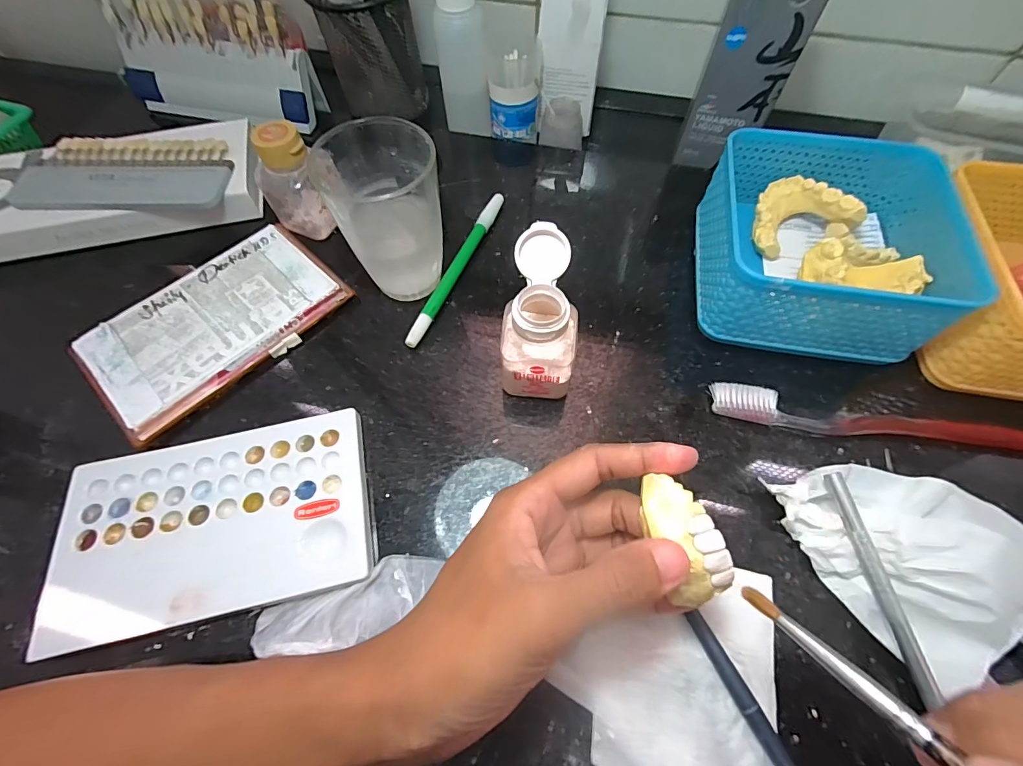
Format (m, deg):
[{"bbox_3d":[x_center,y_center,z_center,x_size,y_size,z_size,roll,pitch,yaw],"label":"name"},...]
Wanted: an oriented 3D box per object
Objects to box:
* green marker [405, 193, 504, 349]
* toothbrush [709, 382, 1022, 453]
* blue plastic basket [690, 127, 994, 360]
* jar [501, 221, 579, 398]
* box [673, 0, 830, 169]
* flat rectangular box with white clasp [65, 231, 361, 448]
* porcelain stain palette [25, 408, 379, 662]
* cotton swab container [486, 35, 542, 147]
[{"bbox_3d":[-0.038,-0.083,0.309,0.010,0.015,0.143,20,65,11],"label":"green marker"},{"bbox_3d":[0.209,0.025,0.249,0.182,0.020,0.019,10,63,6],"label":"toothbrush"},{"bbox_3d":[0.194,-0.087,0.280,0.131,0.065,0.130,9,63,5],"label":"blue plastic basket"},{"bbox_3d":[0.015,-0.035,0.248,0.043,0.075,0.067,-1,62,0],"label":"jar"},{"bbox_3d":[0.169,-0.228,0.316,0.059,0.113,0.051,13,63,7],"label":"box"},{"bbox_3d":[-0.190,-0.042,0.281,0.150,0.009,0.089,-41,70,-21],"label":"flat rectangular box with white clasp"},{"bbox_3d":[-0.152,0.070,0.226,0.153,0.010,0.093,-12,63,-5],"label":"porcelain stain palette"},{"bbox_3d":[0.003,-0.249,0.372,0.044,0.060,0.048,2,62,1],"label":"cotton swab container"}]

